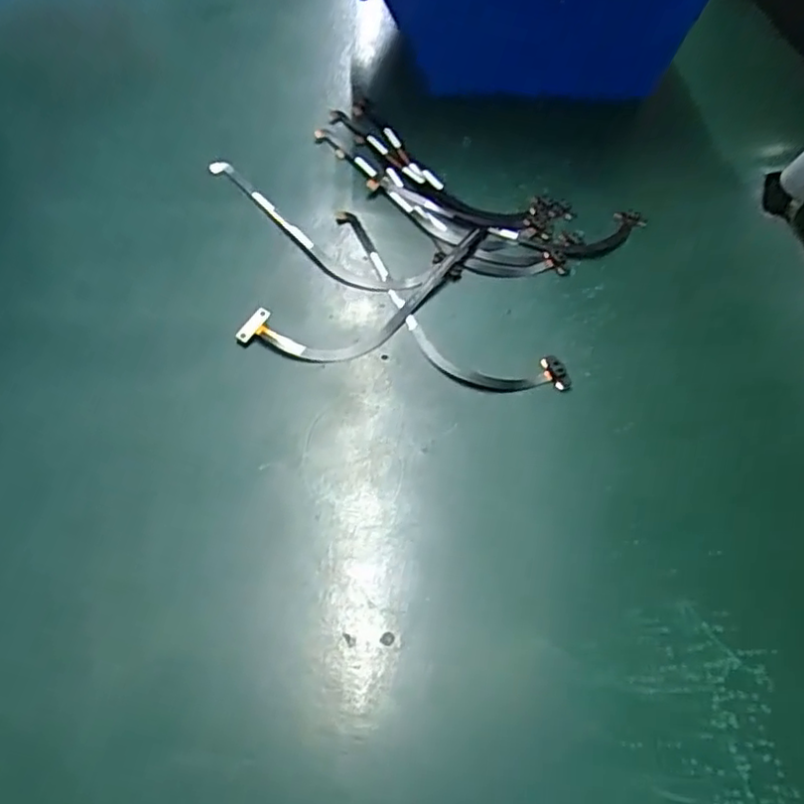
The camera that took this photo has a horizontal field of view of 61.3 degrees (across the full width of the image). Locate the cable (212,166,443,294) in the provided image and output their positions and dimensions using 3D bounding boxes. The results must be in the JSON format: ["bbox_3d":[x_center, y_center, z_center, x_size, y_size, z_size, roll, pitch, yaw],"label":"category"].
[{"bbox_3d":[-0.030,-0.052,0.203,0.084,0.004,0.018,30,58,17],"label":"cable"}]

